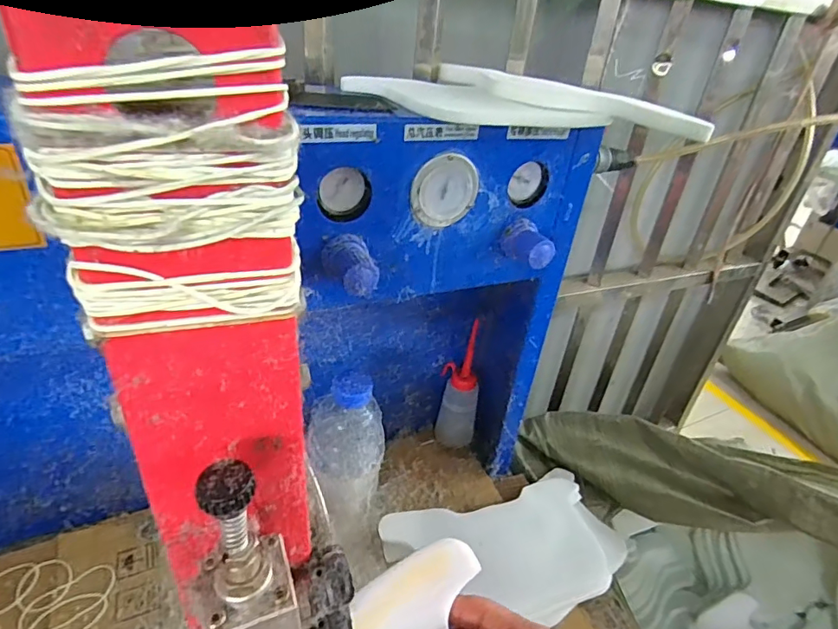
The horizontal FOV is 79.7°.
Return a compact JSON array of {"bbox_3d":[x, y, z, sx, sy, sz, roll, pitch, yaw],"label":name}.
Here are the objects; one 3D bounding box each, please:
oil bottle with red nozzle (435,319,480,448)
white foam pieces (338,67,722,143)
[{"bbox_3d":[0.059,0.101,0.656,0.055,0.175,0.045,5,33,-4],"label":"oil bottle with red nozzle"},{"bbox_3d":[0.078,-0.171,0.404,0.272,0.026,0.088,5,33,-4],"label":"white foam pieces"}]

